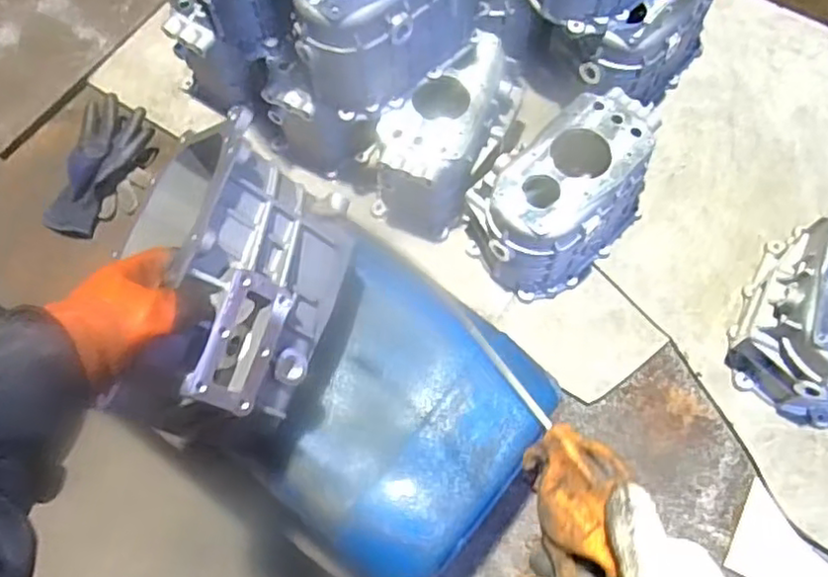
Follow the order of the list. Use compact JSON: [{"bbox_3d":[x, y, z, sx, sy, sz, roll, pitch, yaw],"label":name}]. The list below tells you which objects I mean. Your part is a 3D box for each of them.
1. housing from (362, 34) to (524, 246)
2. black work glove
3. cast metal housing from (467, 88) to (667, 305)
[{"bbox_3d":[0.049,-0.212,0.959,0.130,0.171,0.230,27,70,11],"label":"housing"},{"bbox_3d":[-0.484,-0.191,1.037,0.124,0.049,0.229,9,67,3],"label":"black work glove"},{"bbox_3d":[0.213,-0.128,0.922,0.269,0.163,0.166,-39,72,-15],"label":"cast metal housing"}]

